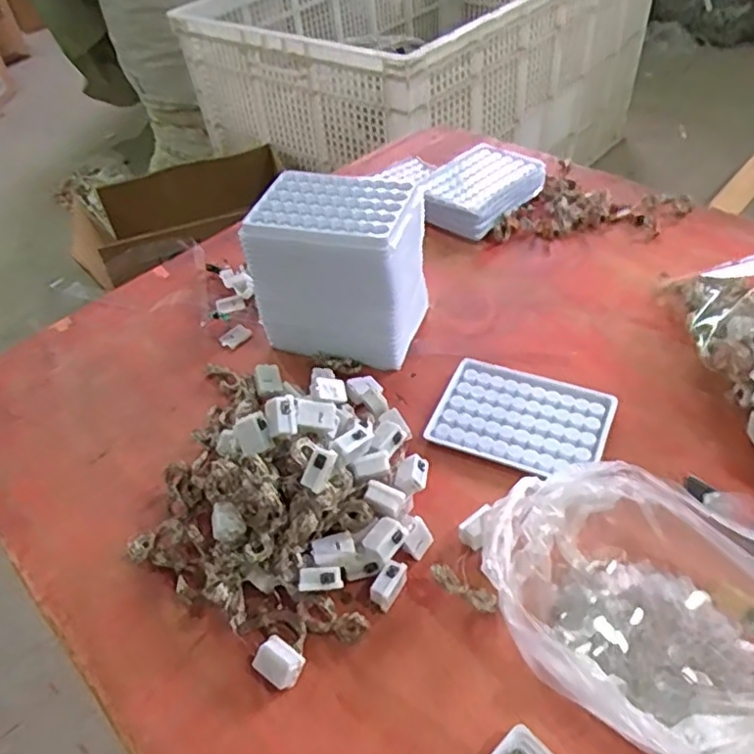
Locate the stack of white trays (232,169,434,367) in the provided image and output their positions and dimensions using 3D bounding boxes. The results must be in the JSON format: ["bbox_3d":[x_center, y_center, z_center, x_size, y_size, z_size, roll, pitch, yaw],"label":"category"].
[{"bbox_3d":[-0.032,-0.093,0.557,0.136,0.133,0.100,10,49,16],"label":"stack of white trays"}]

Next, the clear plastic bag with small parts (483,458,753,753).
[{"bbox_3d":[0.162,0.138,0.357,0.211,0.060,0.135,31,57,30],"label":"clear plastic bag with small parts"}]

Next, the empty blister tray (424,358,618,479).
[{"bbox_3d":[0.114,0.033,0.502,0.129,0.014,0.094,17,51,22],"label":"empty blister tray"}]

